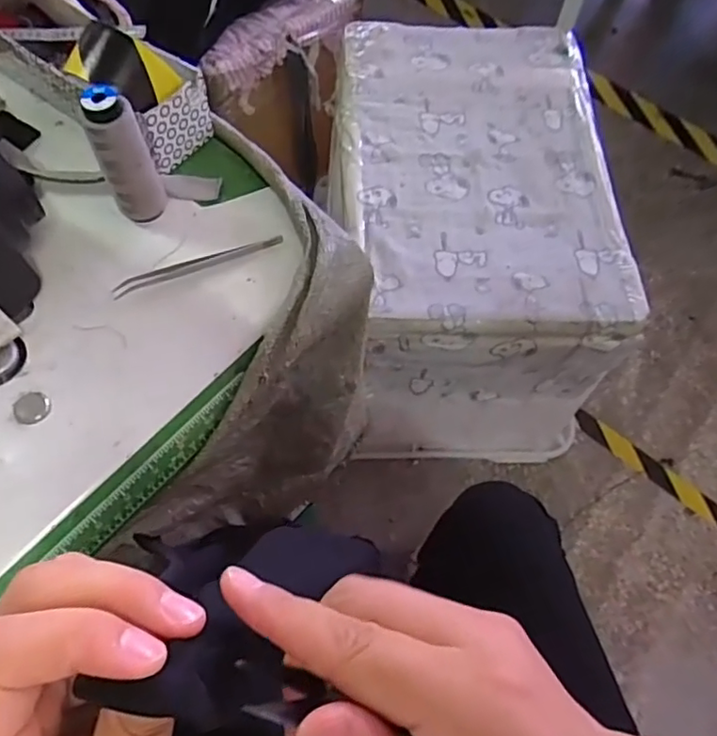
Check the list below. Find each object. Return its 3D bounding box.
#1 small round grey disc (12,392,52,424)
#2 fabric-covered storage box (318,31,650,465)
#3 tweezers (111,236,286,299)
[{"bbox_3d":[-0.237,0.028,0.422,0.025,0.004,0.024,1,65,-2],"label":"small round grey disc"},{"bbox_3d":[0.199,-0.220,1.139,0.473,0.492,0.682,-2,65,-4],"label":"fabric-covered storage box"},{"bbox_3d":[-0.131,-0.086,0.475,0.139,0.007,0.015,-20,68,-12],"label":"tweezers"}]

